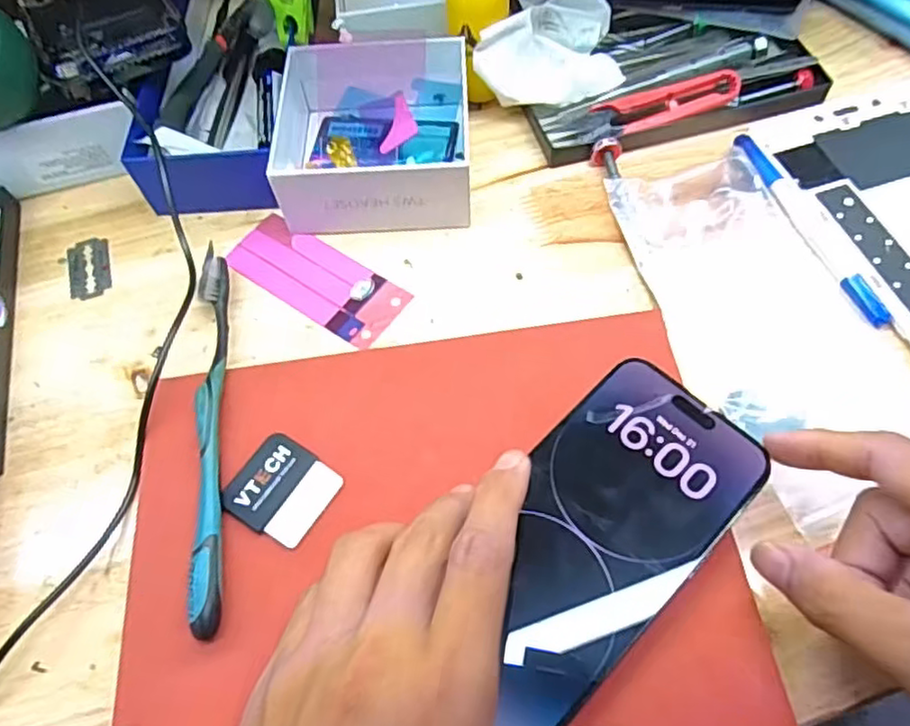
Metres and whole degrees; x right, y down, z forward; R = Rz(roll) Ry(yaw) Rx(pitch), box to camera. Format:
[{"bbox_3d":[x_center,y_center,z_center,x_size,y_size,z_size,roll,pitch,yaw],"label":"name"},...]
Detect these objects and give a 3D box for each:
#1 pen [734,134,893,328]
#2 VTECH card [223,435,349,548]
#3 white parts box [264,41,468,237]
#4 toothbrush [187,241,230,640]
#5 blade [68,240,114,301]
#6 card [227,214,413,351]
[{"bbox_3d":[0.184,-0.074,0.336,0.013,0.006,0.130,-19,63,-6],"label":"pen"},{"bbox_3d":[-0.074,0.056,0.280,0.041,0.006,0.039,30,68,18],"label":"VTECH card"},{"bbox_3d":[-0.042,-0.131,0.362,0.104,0.045,0.118,-4,62,2],"label":"white parts box"},{"bbox_3d":[-0.111,0.026,0.294,0.013,0.014,0.185,-10,62,-1],"label":"toothbrush"},{"bbox_3d":[-0.205,-0.053,0.361,0.024,0.004,0.041,-16,62,-4],"label":"blade"},{"bbox_3d":[-0.074,-0.045,0.345,0.100,0.004,0.040,31,67,17],"label":"card"}]

